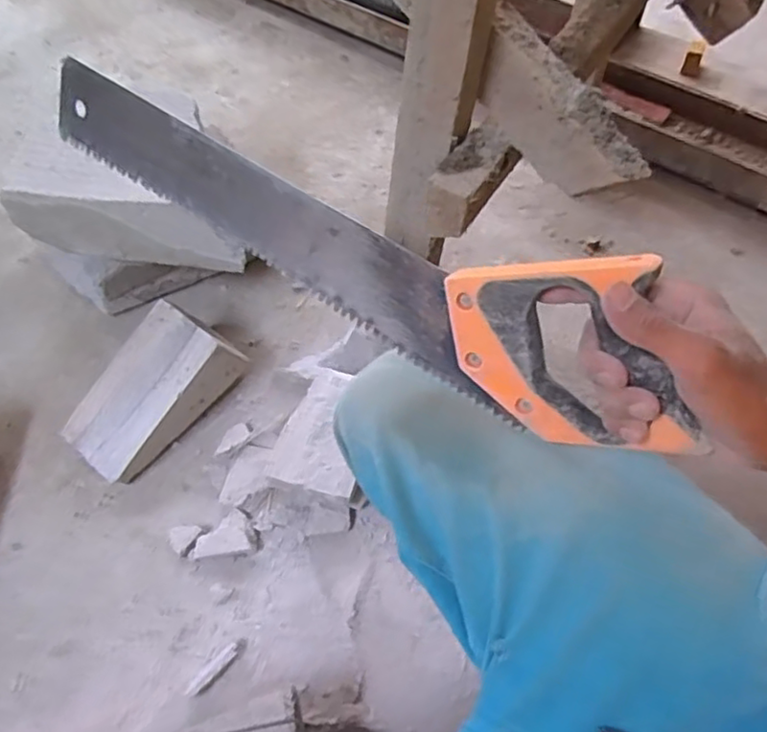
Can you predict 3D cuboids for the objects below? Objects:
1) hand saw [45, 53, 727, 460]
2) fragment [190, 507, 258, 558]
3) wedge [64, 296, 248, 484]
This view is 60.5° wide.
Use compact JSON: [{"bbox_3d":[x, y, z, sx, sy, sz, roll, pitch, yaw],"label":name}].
[{"bbox_3d":[-0.042,-0.100,0.448,0.497,0.120,0.026,31,39,19],"label":"hand saw"},{"bbox_3d":[-0.180,0.192,0.729,0.066,0.013,0.052,-19,59,-12],"label":"fragment"},{"bbox_3d":[-0.277,0.032,0.800,0.112,0.079,0.206,39,89,14],"label":"wedge"}]

